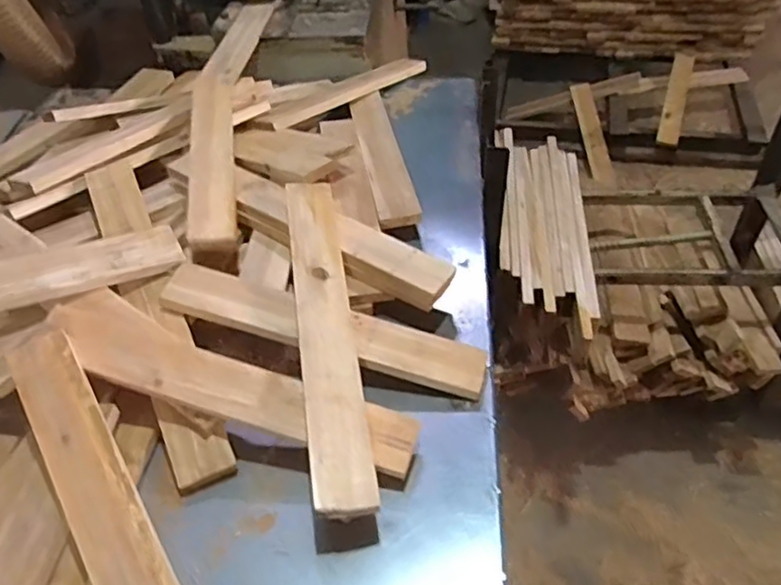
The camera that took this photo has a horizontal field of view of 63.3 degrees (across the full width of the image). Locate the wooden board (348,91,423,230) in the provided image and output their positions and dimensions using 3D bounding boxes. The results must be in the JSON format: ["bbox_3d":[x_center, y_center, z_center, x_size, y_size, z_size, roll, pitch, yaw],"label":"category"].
[{"bbox_3d":[-0.020,-0.272,1.187,0.073,0.026,0.502,-8,40,-4],"label":"wooden board"}]

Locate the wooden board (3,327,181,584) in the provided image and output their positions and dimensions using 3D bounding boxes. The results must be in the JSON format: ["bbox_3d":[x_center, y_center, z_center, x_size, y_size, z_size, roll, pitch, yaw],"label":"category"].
[{"bbox_3d":[-0.288,0.234,0.649,0.070,0.021,0.482,-28,63,-19],"label":"wooden board"}]

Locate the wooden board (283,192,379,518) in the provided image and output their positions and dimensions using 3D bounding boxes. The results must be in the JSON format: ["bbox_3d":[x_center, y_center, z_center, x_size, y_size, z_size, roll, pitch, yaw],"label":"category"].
[{"bbox_3d":[-0.083,0.033,0.809,0.071,0.021,0.503,-4,50,-10],"label":"wooden board"}]

